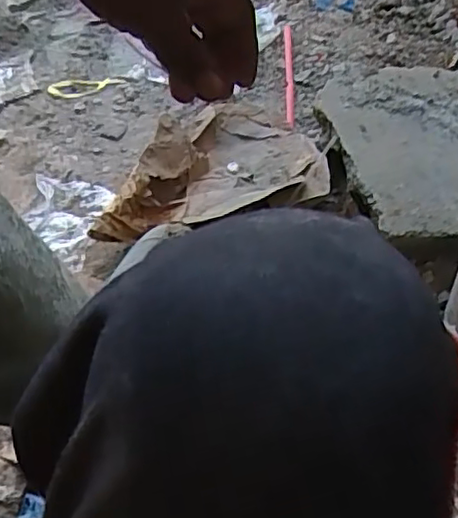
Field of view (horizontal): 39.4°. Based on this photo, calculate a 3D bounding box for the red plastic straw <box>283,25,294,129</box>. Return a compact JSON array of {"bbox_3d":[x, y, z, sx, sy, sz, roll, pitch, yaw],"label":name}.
[{"bbox_3d":[0.088,-0.281,0.951,0.012,0.009,0.219,-1,56,5],"label":"red plastic straw"}]

